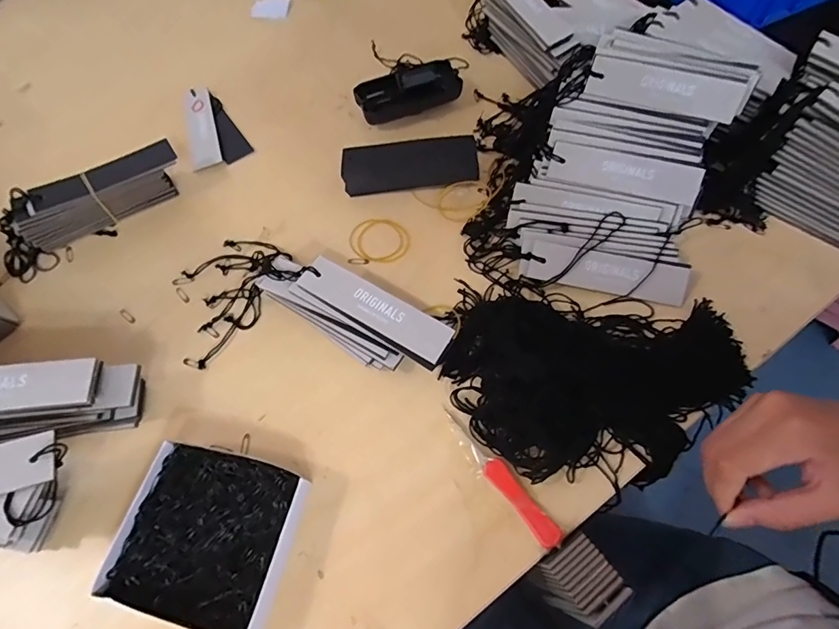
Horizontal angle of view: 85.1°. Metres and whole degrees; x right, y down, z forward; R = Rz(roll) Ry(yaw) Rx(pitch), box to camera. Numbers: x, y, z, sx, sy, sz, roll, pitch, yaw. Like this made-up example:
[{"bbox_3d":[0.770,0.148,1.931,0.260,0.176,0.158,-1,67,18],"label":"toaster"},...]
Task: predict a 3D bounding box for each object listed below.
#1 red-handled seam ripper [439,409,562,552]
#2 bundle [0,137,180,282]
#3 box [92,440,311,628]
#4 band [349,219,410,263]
[{"bbox_3d":[0.055,0.111,0.319,0.015,0.004,0.114,-37,67,-15],"label":"red-handled seam ripper"},{"bbox_3d":[-0.306,-0.103,0.426,0.172,0.045,0.041,-34,67,-14],"label":"bundle"},{"bbox_3d":[-0.136,0.143,0.301,0.111,0.030,0.098,14,64,9],"label":"box"},{"bbox_3d":[-0.037,-0.069,0.420,0.055,0.004,0.046,18,65,11],"label":"band"}]

